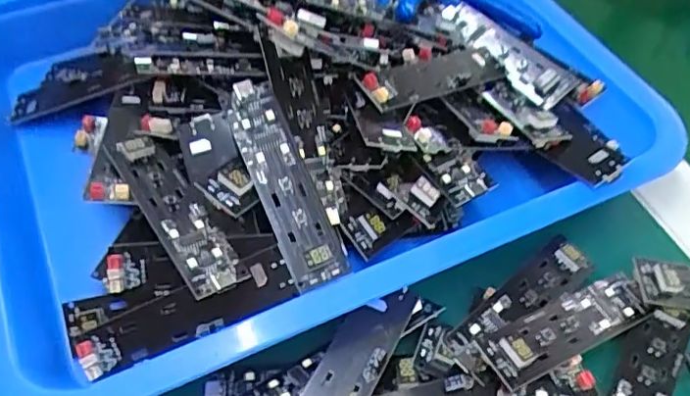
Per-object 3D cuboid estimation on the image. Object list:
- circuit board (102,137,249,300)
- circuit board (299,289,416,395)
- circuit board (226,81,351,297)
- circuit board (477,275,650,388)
[{"bbox_3d":[-0.072,0.004,0.253,0.024,0.006,0.087,-27,57,-20],"label":"circuit board"},{"bbox_3d":[0.000,0.068,0.232,0.025,0.008,0.085,22,55,15],"label":"circuit board"},{"bbox_3d":[-0.025,-0.007,0.254,0.024,0.012,0.091,-21,79,-16],"label":"circuit board"},{"bbox_3d":[0.095,0.052,0.252,0.087,0.011,0.024,-16,53,-29],"label":"circuit board"}]

